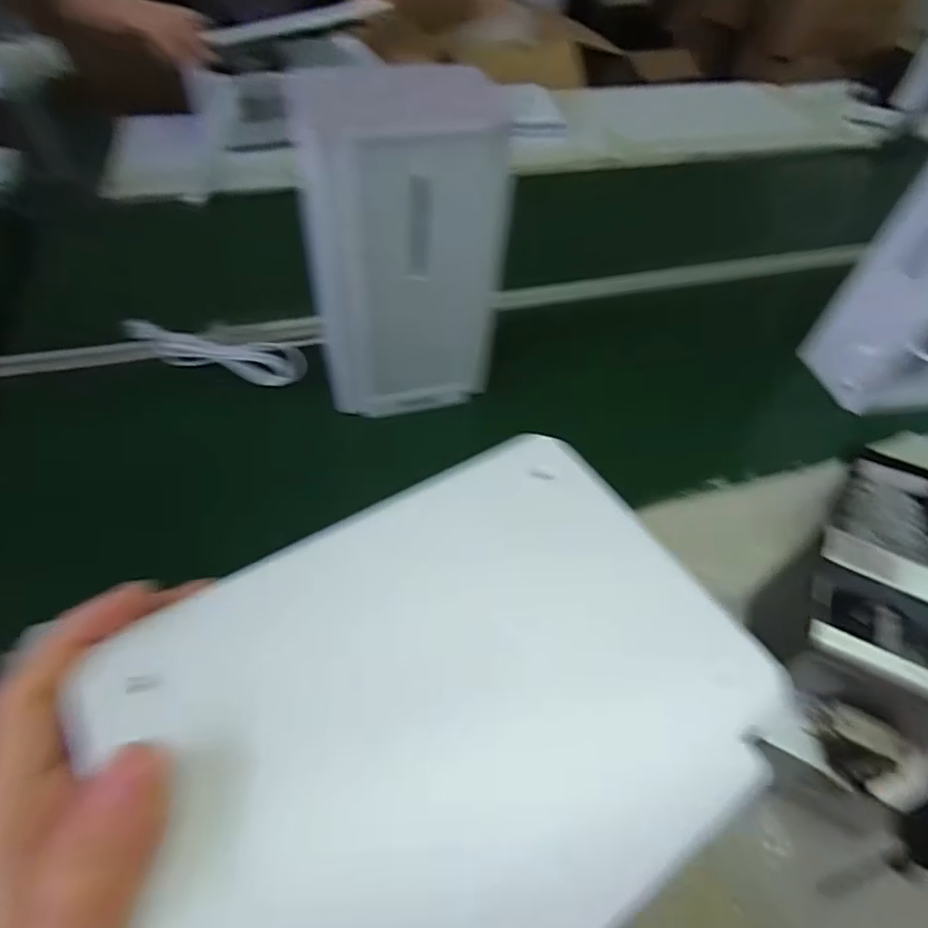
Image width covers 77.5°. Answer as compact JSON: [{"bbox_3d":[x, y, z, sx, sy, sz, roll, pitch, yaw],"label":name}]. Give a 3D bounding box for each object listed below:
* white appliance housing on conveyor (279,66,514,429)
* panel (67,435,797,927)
[{"bbox_3d":[-0.065,-0.233,0.639,0.200,0.368,0.118,-7,52,-11],"label":"white appliance housing on conveyor"},{"bbox_3d":[-0.005,0.075,0.184,0.183,0.022,0.138,-27,58,-24],"label":"panel"}]

